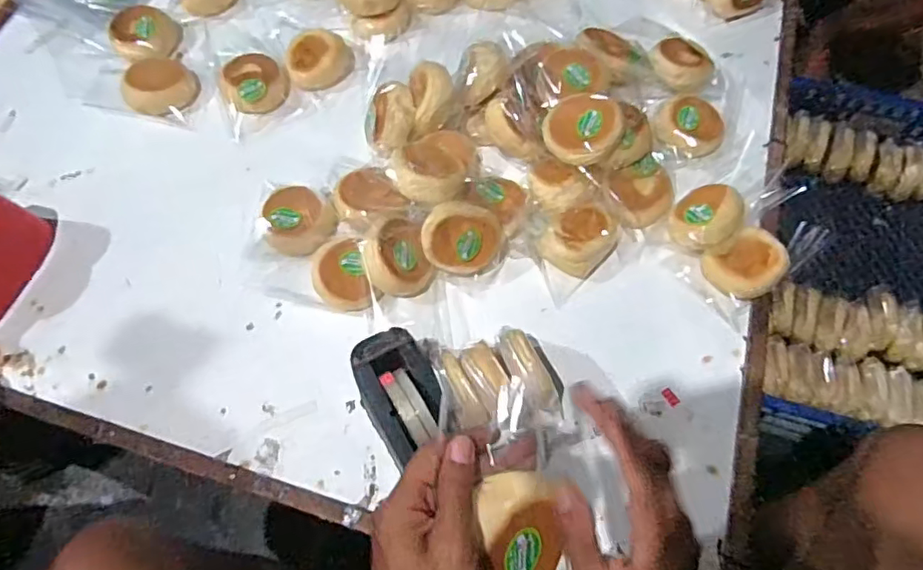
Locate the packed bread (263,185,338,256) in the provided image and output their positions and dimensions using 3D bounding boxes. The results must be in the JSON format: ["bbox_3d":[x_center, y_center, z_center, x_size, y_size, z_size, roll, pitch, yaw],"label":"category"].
[{"bbox_3d":[-0.203,-0.084,0.724,0.086,0.047,0.091,0,69,0],"label":"packed bread"}]

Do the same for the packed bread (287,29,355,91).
[{"bbox_3d":[-0.209,-0.338,0.835,0.092,0.034,0.088,-14,70,-5],"label":"packed bread"}]

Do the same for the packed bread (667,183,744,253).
[{"bbox_3d":[0.298,-0.081,0.695,0.072,0.061,0.074,0,65,1],"label":"packed bread"}]

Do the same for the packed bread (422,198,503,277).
[{"bbox_3d":[0.001,-0.057,0.684,0.093,0.029,0.084,-11,92,3],"label":"packed bread"}]

